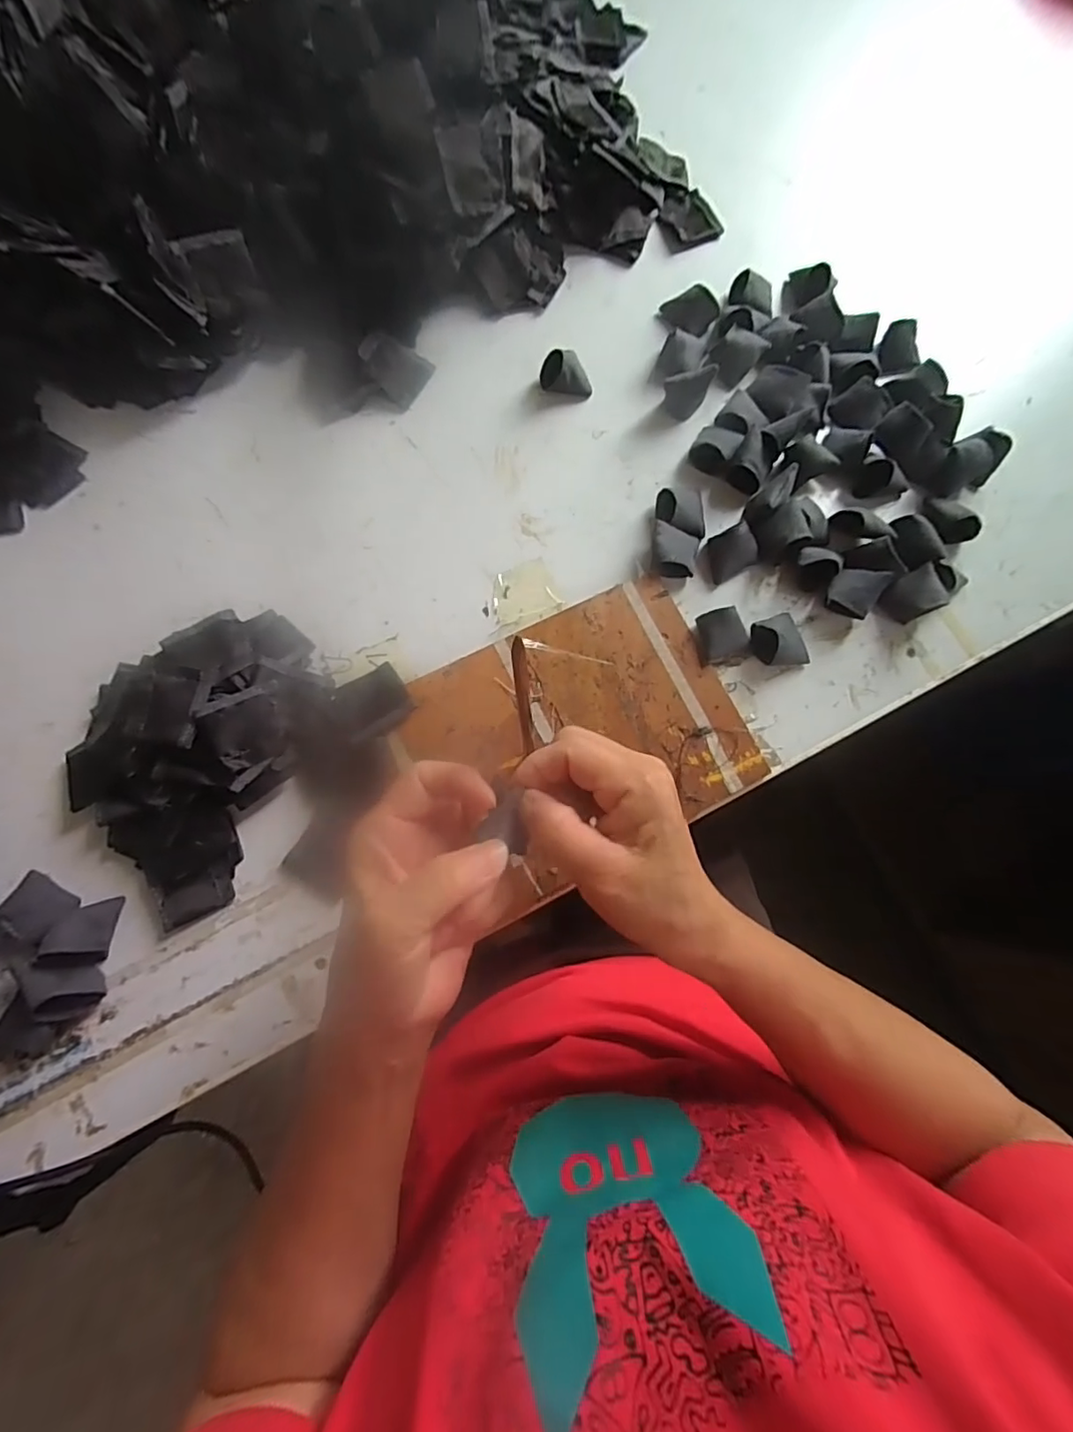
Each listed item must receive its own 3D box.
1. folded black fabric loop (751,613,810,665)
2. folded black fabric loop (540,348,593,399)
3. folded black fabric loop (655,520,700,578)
[{"bbox_3d":[0.186,-0.057,0.423,0.039,0.026,0.041,-22,79,-5],"label":"folded black fabric loop"},{"bbox_3d":[0.025,-0.286,0.466,0.042,0.026,0.026,1,78,0],"label":"folded black fabric loop"},{"bbox_3d":[0.109,-0.127,0.436,0.035,0.021,0.041,6,78,1],"label":"folded black fabric loop"}]

